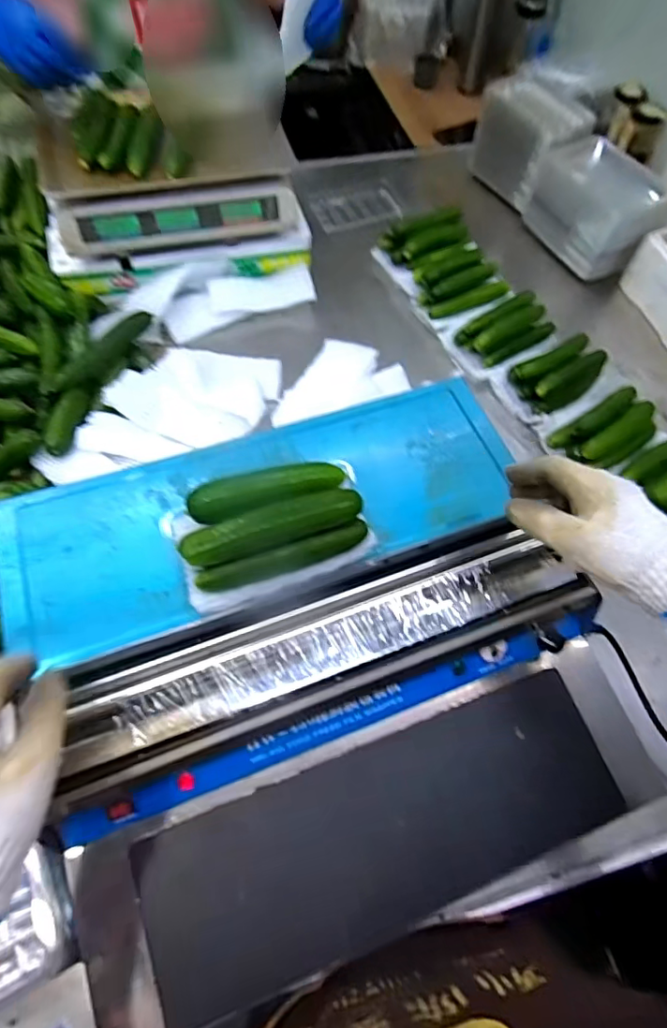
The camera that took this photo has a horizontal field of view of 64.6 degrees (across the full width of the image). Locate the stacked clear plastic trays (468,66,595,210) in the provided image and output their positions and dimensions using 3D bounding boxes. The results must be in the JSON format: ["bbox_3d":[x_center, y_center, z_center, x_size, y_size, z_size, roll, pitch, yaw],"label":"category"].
[{"bbox_3d":[0.369,-0.706,1.005,0.122,0.148,0.198,-30,67,-17],"label":"stacked clear plastic trays"}]

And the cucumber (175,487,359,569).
[{"bbox_3d":[-0.047,0.008,0.416,0.142,0.026,0.029,-19,64,-13],"label":"cucumber"}]

